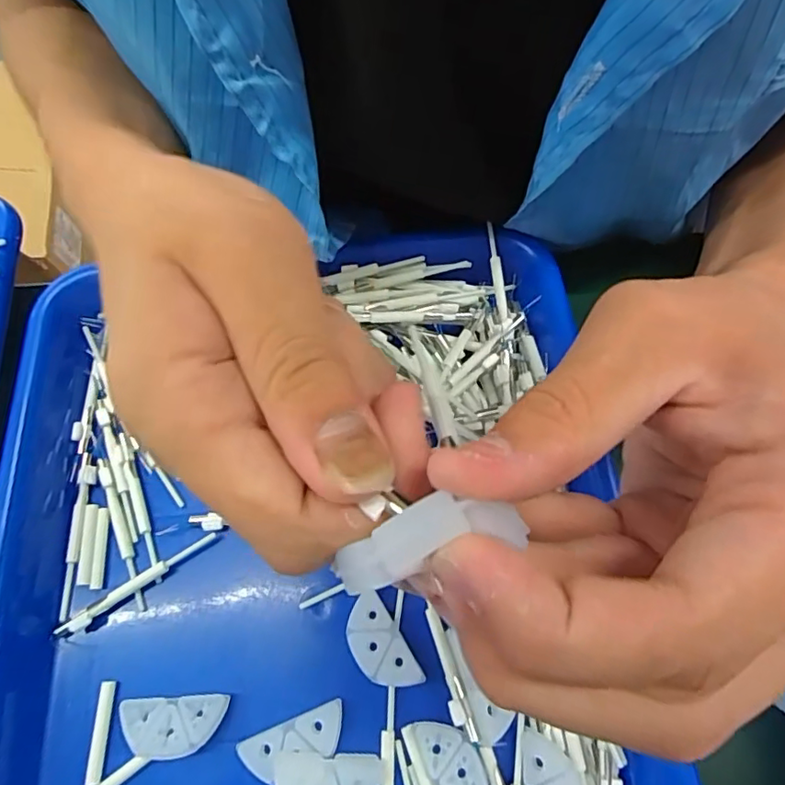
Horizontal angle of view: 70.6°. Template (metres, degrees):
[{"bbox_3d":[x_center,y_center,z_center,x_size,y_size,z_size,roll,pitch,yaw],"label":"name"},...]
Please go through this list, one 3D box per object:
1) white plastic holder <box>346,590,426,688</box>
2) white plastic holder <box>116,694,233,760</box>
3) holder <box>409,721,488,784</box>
[{"bbox_3d":[-0.006,0.099,0.217,0.019,0.005,0.037,-30,70,-11],"label":"white plastic holder"},{"bbox_3d":[-0.082,0.124,0.207,0.039,0.009,0.019,-3,67,0],"label":"white plastic holder"},{"bbox_3d":[0.023,0.137,0.198,0.019,0.004,0.038,-20,68,-7],"label":"holder"}]

